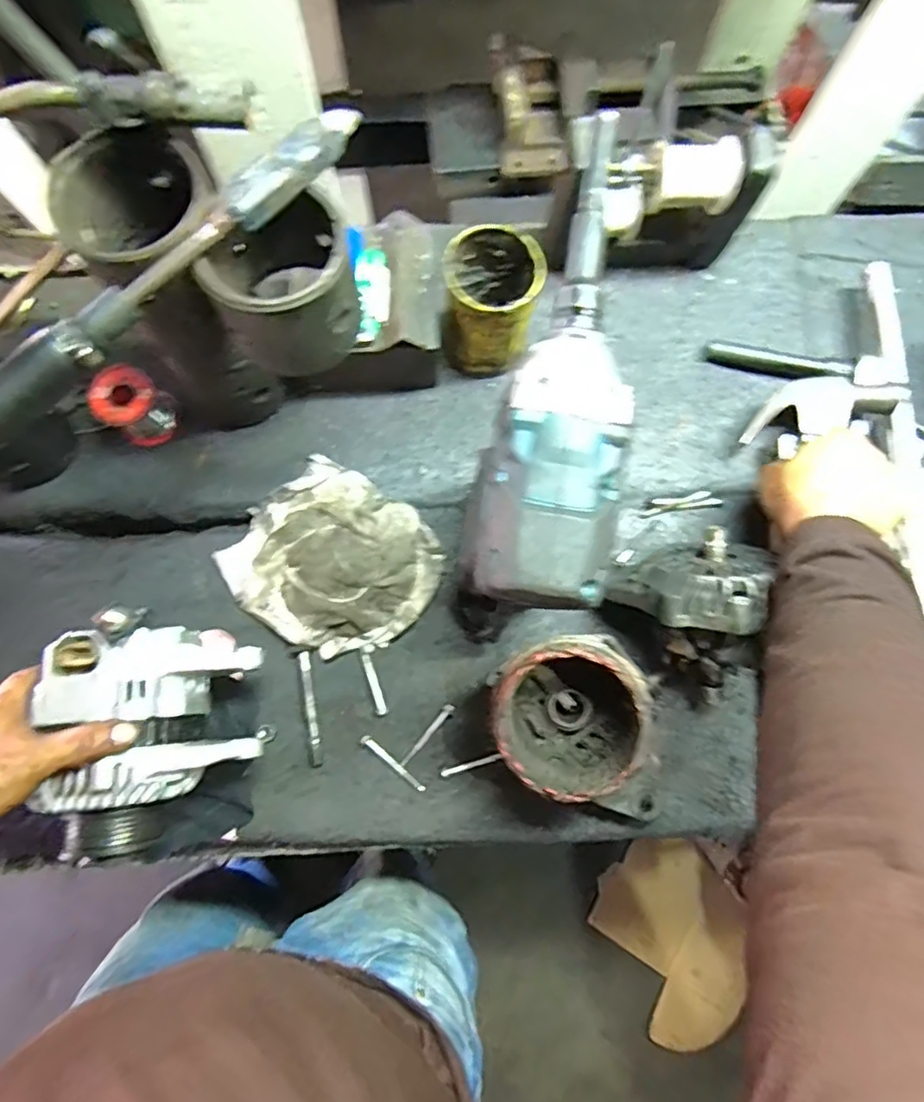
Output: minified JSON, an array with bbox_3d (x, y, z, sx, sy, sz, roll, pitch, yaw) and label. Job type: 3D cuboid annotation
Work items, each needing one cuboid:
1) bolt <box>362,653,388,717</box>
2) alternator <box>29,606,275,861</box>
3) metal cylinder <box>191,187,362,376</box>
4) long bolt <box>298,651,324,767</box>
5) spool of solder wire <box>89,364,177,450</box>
[{"bbox_3d":[-0.077,0.116,0.539,0.010,0.004,0.055,-18,80,-4],"label":"bolt"},{"bbox_3d":[-0.227,0.135,0.461,0.142,0.115,0.161,-6,79,-2],"label":"alternator"},{"bbox_3d":[-0.110,-0.169,0.393,0.088,0.083,0.085,0,79,0],"label":"metal cylinder"},{"bbox_3d":[-0.131,0.136,0.533,0.010,0.011,0.096,-9,79,-2],"label":"long bolt"},{"bbox_3d":[-0.288,-0.126,0.549,0.044,0.067,0.052,35,81,6],"label":"spool of solder wire"}]

